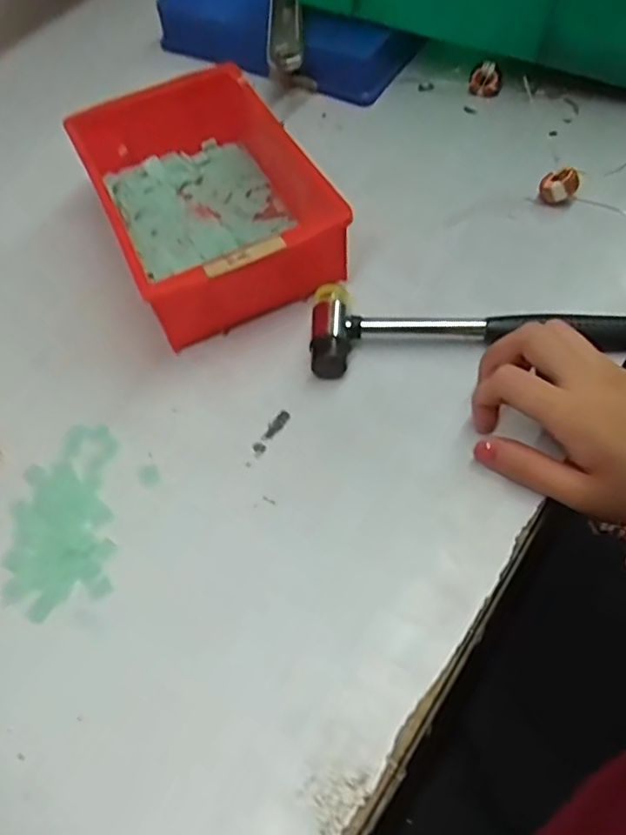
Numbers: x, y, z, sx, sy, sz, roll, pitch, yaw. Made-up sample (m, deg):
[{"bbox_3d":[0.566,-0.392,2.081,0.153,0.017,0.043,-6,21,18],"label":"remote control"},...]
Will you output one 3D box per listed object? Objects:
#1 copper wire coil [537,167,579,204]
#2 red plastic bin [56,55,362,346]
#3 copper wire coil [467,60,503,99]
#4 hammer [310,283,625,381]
[{"bbox_3d":[0.174,-0.164,0.449,0.025,0.025,0.013,14,60,13],"label":"copper wire coil"},{"bbox_3d":[-0.075,-0.153,0.437,0.128,0.060,0.197,-24,59,-11],"label":"red plastic bin"},{"bbox_3d":[0.143,-0.281,0.527,0.027,0.022,0.020,10,61,9],"label":"copper wire coil"},{"bbox_3d":[0.119,-0.051,0.379,0.237,0.018,0.059,1,60,5],"label":"hammer"}]

